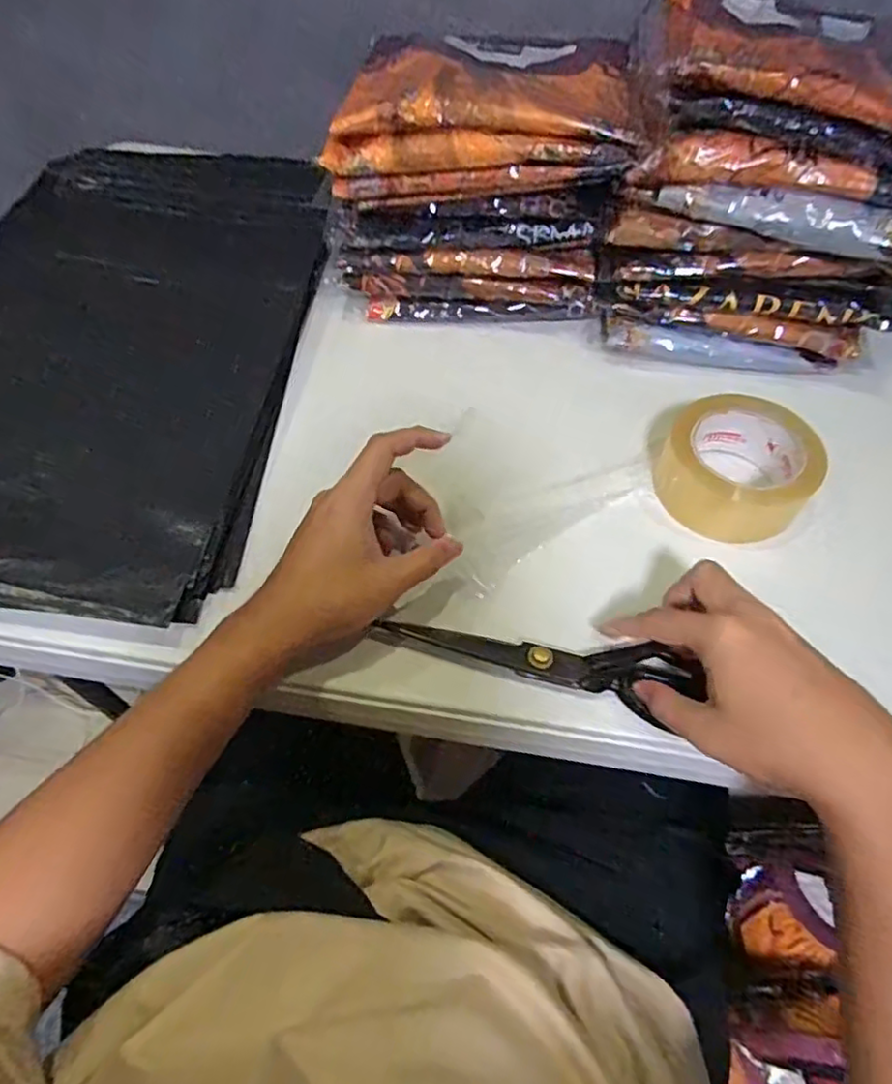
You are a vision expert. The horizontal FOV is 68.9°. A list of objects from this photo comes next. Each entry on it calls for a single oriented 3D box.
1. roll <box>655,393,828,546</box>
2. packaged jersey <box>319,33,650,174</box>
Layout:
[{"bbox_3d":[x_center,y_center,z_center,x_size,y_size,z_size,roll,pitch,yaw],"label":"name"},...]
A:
[{"bbox_3d":[0.219,-0.059,0.490,0.101,0.056,0.096,1,59,-1],"label":"roll"},{"bbox_3d":[0.042,-0.381,0.545,0.259,0.051,0.194,6,59,2],"label":"packaged jersey"}]

